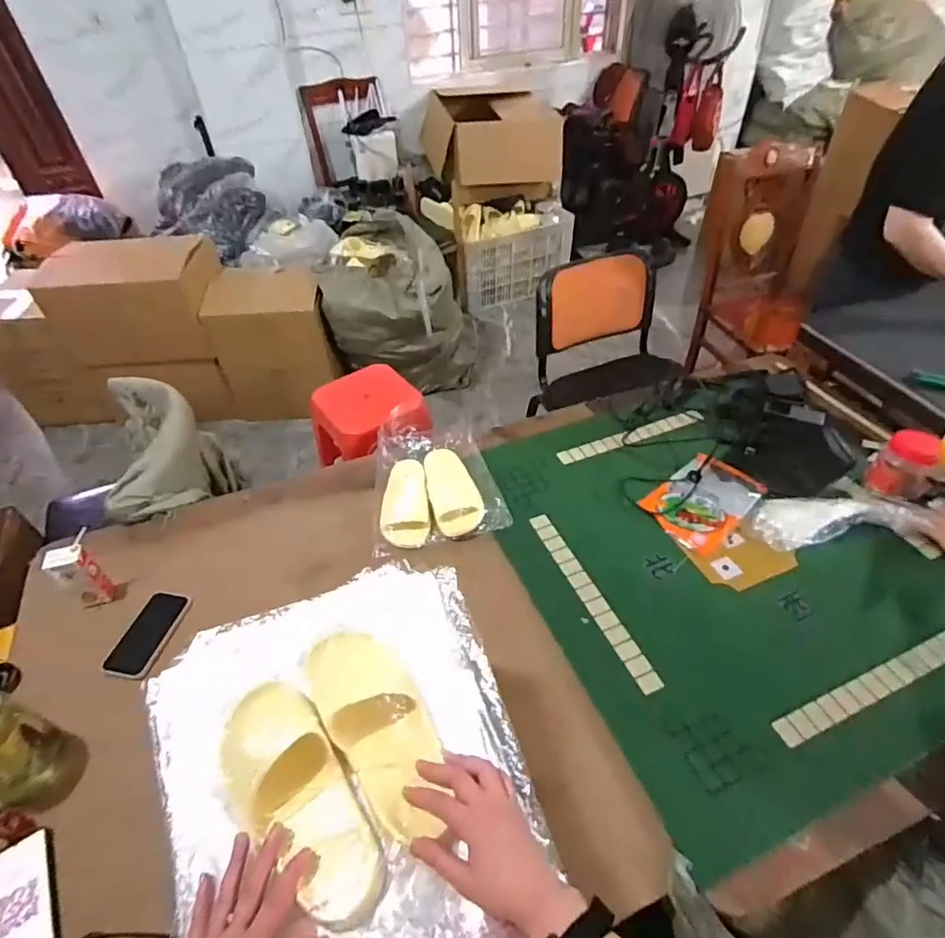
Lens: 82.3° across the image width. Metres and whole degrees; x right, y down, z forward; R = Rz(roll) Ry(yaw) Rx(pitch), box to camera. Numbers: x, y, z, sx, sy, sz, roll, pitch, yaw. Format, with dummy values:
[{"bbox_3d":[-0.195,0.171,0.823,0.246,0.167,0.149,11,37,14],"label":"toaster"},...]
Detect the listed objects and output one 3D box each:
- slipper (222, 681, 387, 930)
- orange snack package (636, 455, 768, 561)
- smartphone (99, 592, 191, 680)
[{"bbox_3d":[-0.175,0.320,0.537,0.102,0.055,0.240,-34,58,-26],"label":"slipper"},{"bbox_3d":[0.489,0.068,1.147,0.219,0.031,0.171,-32,52,-25],"label":"orange snack package"},{"bbox_3d":[-0.574,0.288,0.954,0.084,0.012,0.152,4,46,7],"label":"smartphone"}]

